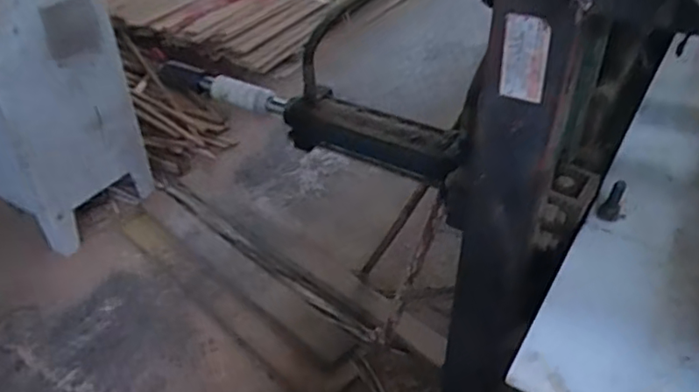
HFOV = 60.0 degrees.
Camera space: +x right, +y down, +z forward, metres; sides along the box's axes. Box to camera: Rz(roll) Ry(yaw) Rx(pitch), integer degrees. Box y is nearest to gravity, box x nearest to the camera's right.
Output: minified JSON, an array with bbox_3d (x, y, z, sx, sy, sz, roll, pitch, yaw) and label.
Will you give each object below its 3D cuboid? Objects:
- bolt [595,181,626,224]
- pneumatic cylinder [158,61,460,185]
[{"bbox_3d":[0.360,0.009,0.820,0.034,0.048,0.038,21,44,21],"label":"bolt"},{"bbox_3d":[-0.070,-0.146,1.036,0.575,0.086,0.097,25,46,28],"label":"pneumatic cylinder"}]

